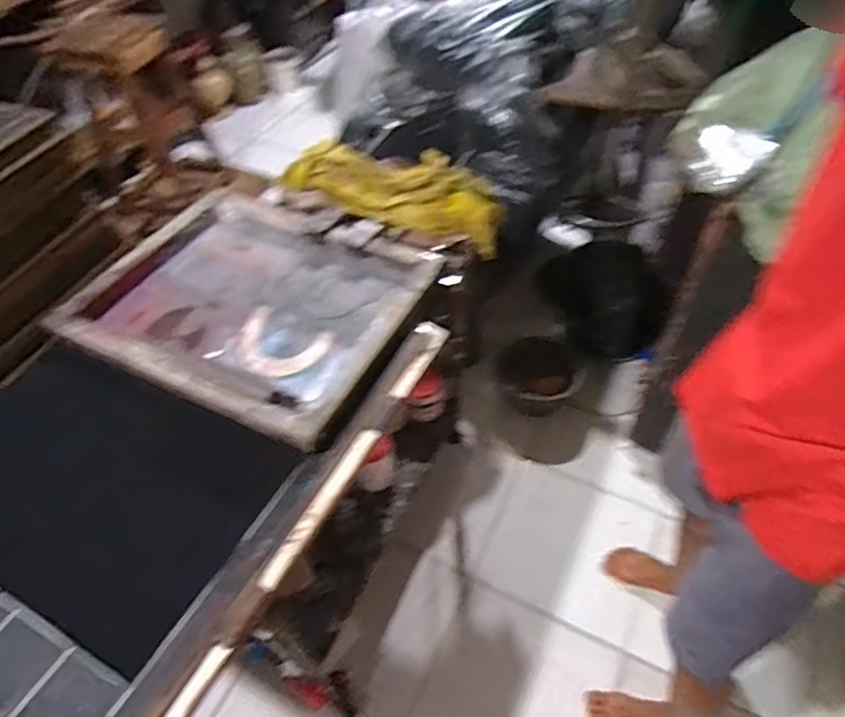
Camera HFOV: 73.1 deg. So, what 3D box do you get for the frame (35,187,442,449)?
[{"bbox_3d":[-0.313,-0.111,1.094,0.564,0.081,0.479,18,52,17],"label":"frame"}]

